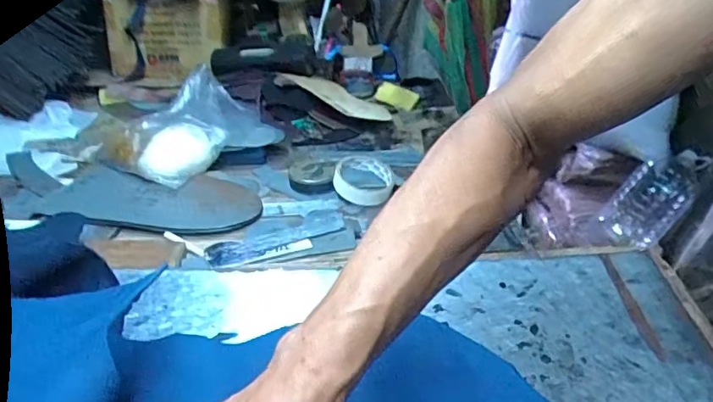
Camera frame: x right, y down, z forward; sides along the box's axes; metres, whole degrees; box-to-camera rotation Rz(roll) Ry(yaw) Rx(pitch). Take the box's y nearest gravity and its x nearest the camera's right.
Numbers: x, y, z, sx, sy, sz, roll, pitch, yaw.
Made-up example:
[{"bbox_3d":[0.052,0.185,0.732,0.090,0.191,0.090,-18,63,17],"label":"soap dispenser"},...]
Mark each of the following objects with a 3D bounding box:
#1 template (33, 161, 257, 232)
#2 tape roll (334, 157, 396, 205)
[{"bbox_3d":[-0.289,-0.005,0.739,0.308,0.014,0.141,4,30,7],"label":"template"},{"bbox_3d":[0.012,-0.034,0.757,0.083,0.035,0.099,2,31,4],"label":"tape roll"}]

